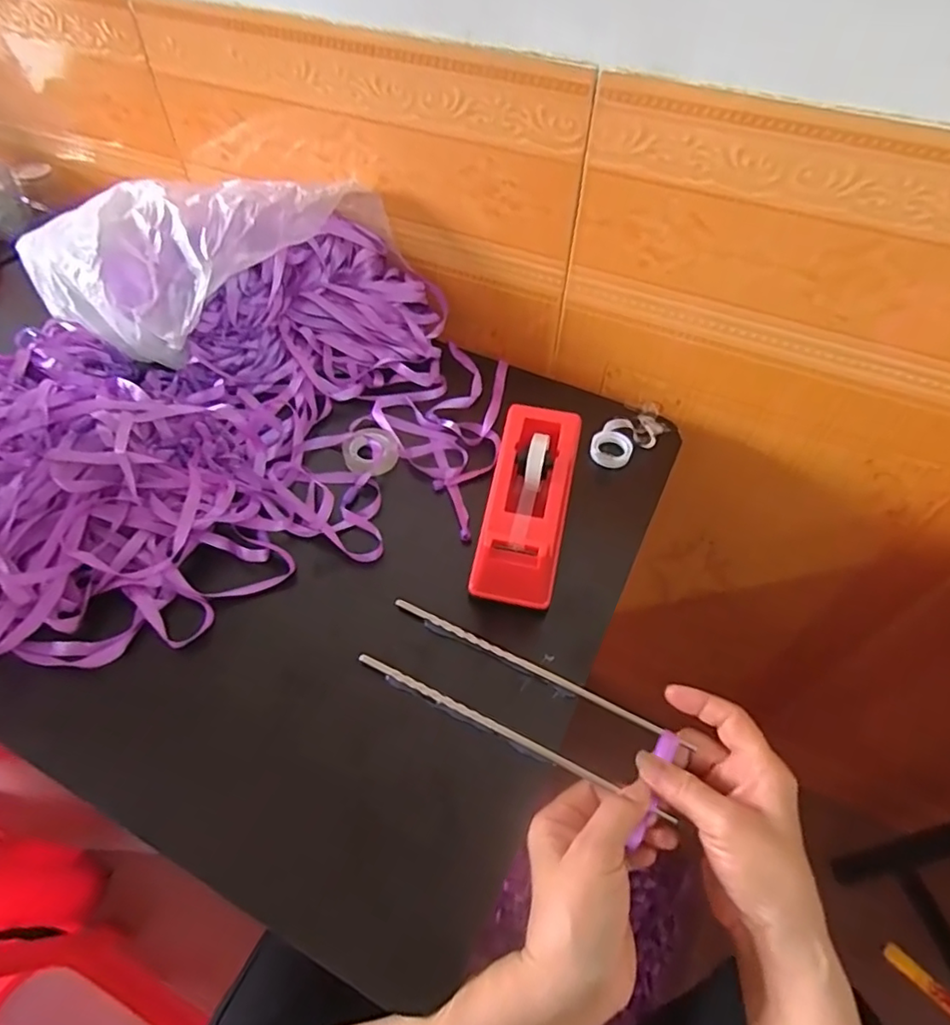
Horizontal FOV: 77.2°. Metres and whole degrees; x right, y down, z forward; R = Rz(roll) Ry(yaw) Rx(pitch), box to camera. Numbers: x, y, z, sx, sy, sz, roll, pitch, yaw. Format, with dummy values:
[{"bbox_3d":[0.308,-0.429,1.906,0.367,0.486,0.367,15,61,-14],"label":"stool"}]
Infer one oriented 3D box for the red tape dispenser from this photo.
[{"bbox_3d":[0.041,-0.005,0.460,0.063,0.075,0.161,11,53,7],"label":"red tape dispenser"}]

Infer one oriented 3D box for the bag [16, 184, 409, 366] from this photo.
[{"bbox_3d":[-0.266,-0.241,0.570,0.366,0.107,0.142,-16,55,0],"label":"bag"}]

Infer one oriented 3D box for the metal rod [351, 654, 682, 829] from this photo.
[{"bbox_3d":[0.020,0.143,0.389,0.221,0.008,0.007,23,55,14],"label":"metal rod"}]

